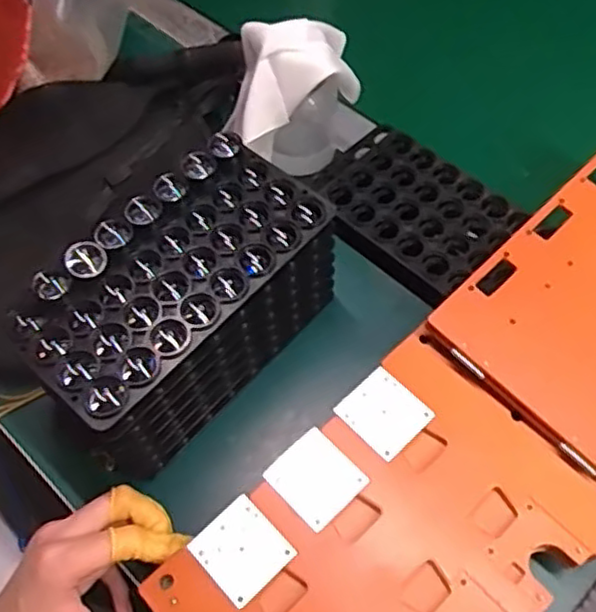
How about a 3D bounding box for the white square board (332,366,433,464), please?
[{"bbox_3d":[0.054,0.067,0.433,0.044,0.004,0.047,-41,66,-19],"label":"white square board"}]

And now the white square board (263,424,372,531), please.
[{"bbox_3d":[0.011,0.103,0.412,0.044,0.004,0.049,-40,65,-19],"label":"white square board"}]

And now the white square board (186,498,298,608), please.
[{"bbox_3d":[-0.032,0.140,0.393,0.044,0.006,0.046,-40,65,-19],"label":"white square board"}]

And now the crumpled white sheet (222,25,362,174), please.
[{"bbox_3d":[-0.003,-0.157,0.520,0.092,0.099,0.086,-1,59,2],"label":"crumpled white sheet"}]

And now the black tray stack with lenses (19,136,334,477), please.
[{"bbox_3d":[-0.073,0.000,0.447,0.095,0.120,0.192,37,67,22],"label":"black tray stack with lenses"}]

